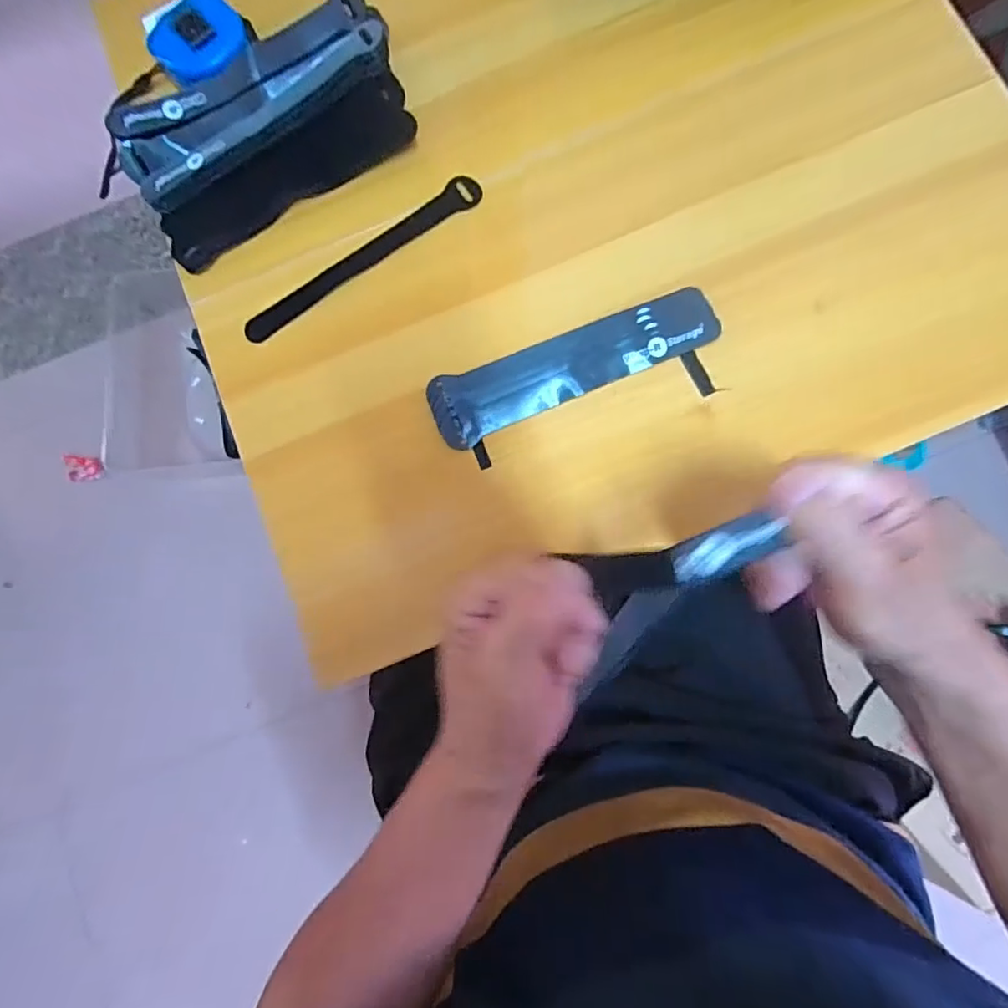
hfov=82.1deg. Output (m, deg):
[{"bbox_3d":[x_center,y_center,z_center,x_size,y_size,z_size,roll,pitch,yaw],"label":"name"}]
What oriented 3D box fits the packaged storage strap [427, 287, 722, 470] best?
[{"bbox_3d":[0.050,-0.087,0.392,0.198,0.011,0.069,-18,80,1],"label":"packaged storage strap"}]

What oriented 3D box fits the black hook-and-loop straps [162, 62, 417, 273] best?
[{"bbox_3d":[-0.157,-0.241,0.424,0.196,0.034,0.038,-33,80,1],"label":"black hook-and-loop straps"}]

